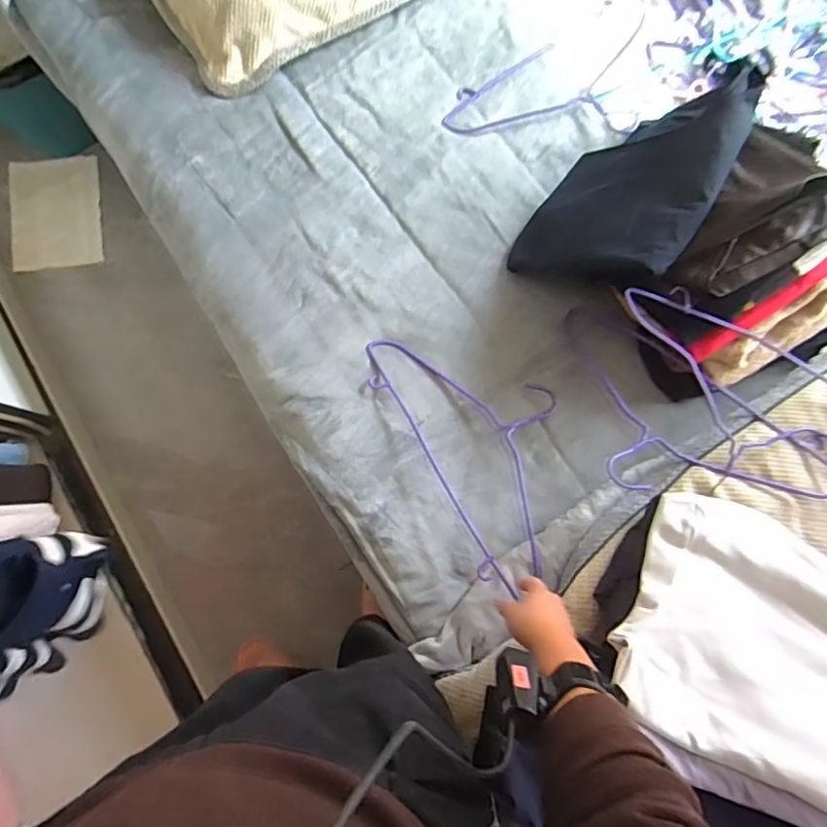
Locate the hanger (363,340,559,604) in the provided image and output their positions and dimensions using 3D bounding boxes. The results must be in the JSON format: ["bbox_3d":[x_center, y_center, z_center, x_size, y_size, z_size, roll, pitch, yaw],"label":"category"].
[{"bbox_3d":[0.120,0.028,0.830,0.224,0.061,0.413,-25,80,-4],"label":"hanger"}]

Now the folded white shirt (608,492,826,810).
[{"bbox_3d":[0.446,0.277,0.578,0.441,0.046,0.277,24,61,14],"label":"folded white shirt"}]

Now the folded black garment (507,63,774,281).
[{"bbox_3d":[0.323,-0.342,0.827,0.267,0.092,0.342,26,85,51],"label":"folded black garment"}]

